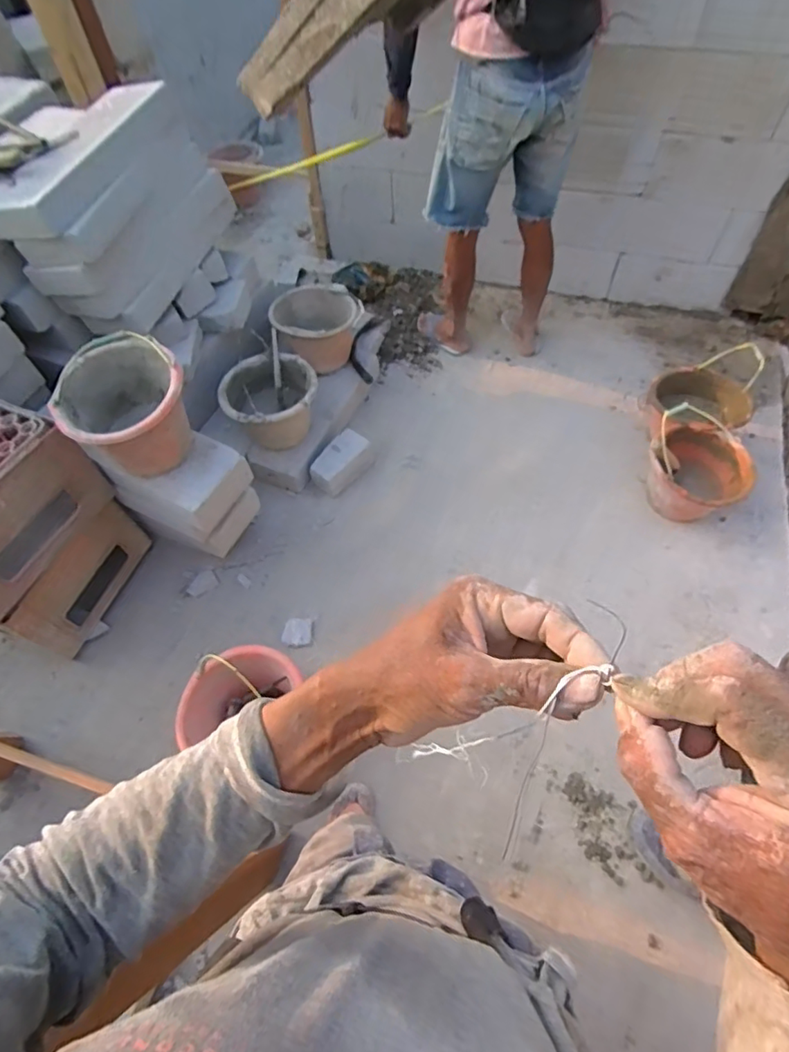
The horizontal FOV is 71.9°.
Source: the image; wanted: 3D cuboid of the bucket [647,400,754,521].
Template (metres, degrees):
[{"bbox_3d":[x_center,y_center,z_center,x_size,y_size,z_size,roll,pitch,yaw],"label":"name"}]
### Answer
[{"bbox_3d":[0.931,-0.165,1.690,0.298,0.248,0.289,-2,57,3],"label":"bucket"}]

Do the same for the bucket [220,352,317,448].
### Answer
[{"bbox_3d":[-0.407,-0.407,1.784,0.294,0.209,0.271,-27,59,-13],"label":"bucket"}]

